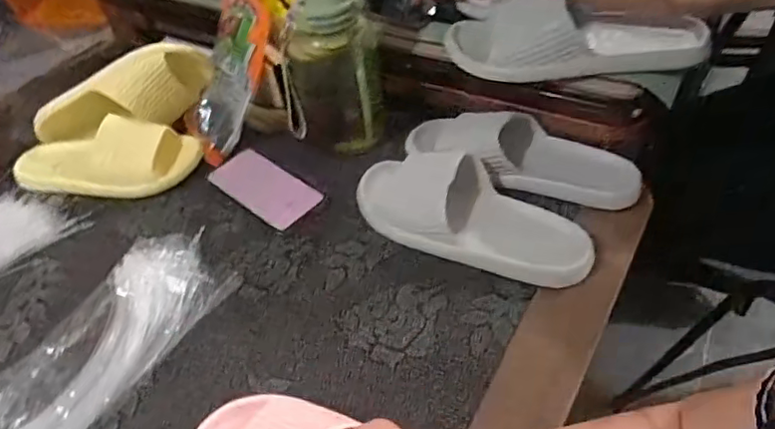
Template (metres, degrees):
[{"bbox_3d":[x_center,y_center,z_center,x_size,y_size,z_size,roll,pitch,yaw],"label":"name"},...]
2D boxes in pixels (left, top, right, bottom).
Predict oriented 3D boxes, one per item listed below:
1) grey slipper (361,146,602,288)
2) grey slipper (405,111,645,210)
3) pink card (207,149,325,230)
[{"bbox_3d":[0.089,-0.005,0.650,0.261,0.064,0.108,19,52,23],"label":"grey slipper"},{"bbox_3d":[0.155,-0.080,0.703,0.276,0.070,0.107,20,52,24],"label":"grey slipper"},{"bbox_3d":[-0.151,-0.035,0.743,0.150,0.007,0.071,30,60,31],"label":"pink card"}]

